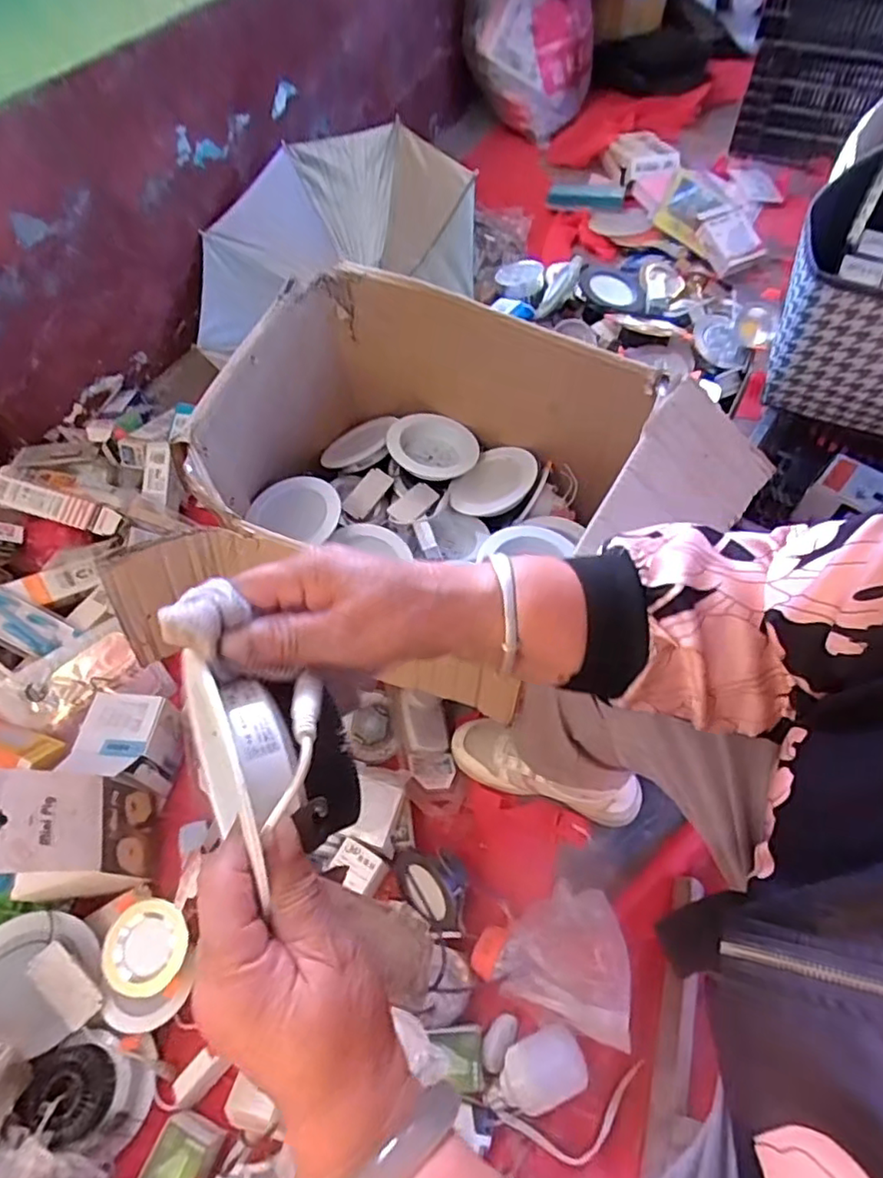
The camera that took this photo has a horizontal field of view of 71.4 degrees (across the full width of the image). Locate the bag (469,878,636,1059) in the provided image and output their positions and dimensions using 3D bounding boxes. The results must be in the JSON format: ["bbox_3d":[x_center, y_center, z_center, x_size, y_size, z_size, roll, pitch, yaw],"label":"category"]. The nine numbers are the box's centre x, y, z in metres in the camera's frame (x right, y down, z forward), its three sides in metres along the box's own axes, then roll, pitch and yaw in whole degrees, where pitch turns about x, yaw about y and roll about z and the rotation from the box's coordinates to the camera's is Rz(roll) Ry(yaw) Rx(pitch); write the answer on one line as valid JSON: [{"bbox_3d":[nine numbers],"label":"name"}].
[{"bbox_3d":[0.118,0.388,0.652,0.156,0.088,0.127,7,58,8],"label":"bag"}]

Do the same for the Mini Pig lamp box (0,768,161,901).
[{"bbox_3d":[-0.409,0.272,0.690,0.112,0.189,0.118,-6,57,0],"label":"Mini Pig lamp box"}]

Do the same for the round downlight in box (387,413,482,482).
[{"bbox_3d":[-0.013,-0.209,0.921,0.131,0.031,0.131,3,55,-12],"label":"round downlight in box"}]

